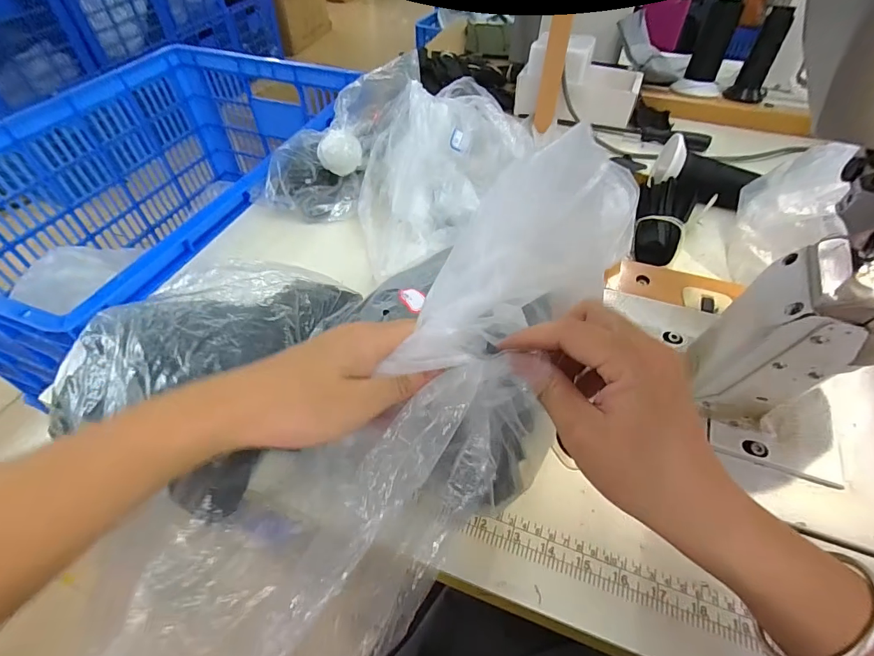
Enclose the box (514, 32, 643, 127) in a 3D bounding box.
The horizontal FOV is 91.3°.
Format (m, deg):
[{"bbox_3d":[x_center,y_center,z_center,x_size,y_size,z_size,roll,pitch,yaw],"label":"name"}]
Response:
[{"bbox_3d":[0.222,-0.389,0.666,0.184,0.088,0.100,11,51,9],"label":"box"}]

